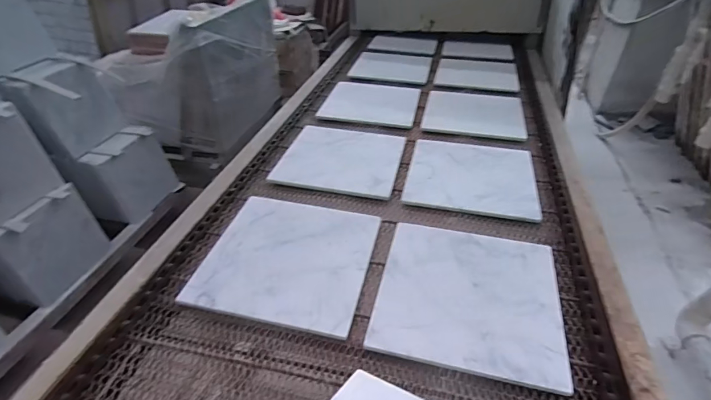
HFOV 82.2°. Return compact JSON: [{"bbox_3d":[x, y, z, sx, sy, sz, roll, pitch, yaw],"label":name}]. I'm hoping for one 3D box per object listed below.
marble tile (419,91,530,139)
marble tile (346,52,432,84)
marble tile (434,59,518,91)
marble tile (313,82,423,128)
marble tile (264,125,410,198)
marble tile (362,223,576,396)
[{"bbox_3d":[0.377,-0.285,1.298,0.298,0.016,0.305,10,40,10],"label":"marble tile"},{"bbox_3d":[0.147,-0.534,1.627,0.296,0.014,0.302,10,40,10],"label":"marble tile"},{"bbox_3d":[0.467,-0.490,1.563,0.291,0.010,0.280,9,40,10],"label":"marble tile"},{"bbox_3d":[0.055,-0.327,1.360,0.300,0.012,0.298,9,40,9],"label":"marble tile"},{"bbox_3d":[-0.034,-0.114,1.075,0.298,0.013,0.294,10,40,10],"label":"marble tile"},{"bbox_3d":[0.196,0.158,0.712,0.299,0.012,0.298,8,39,11],"label":"marble tile"}]

